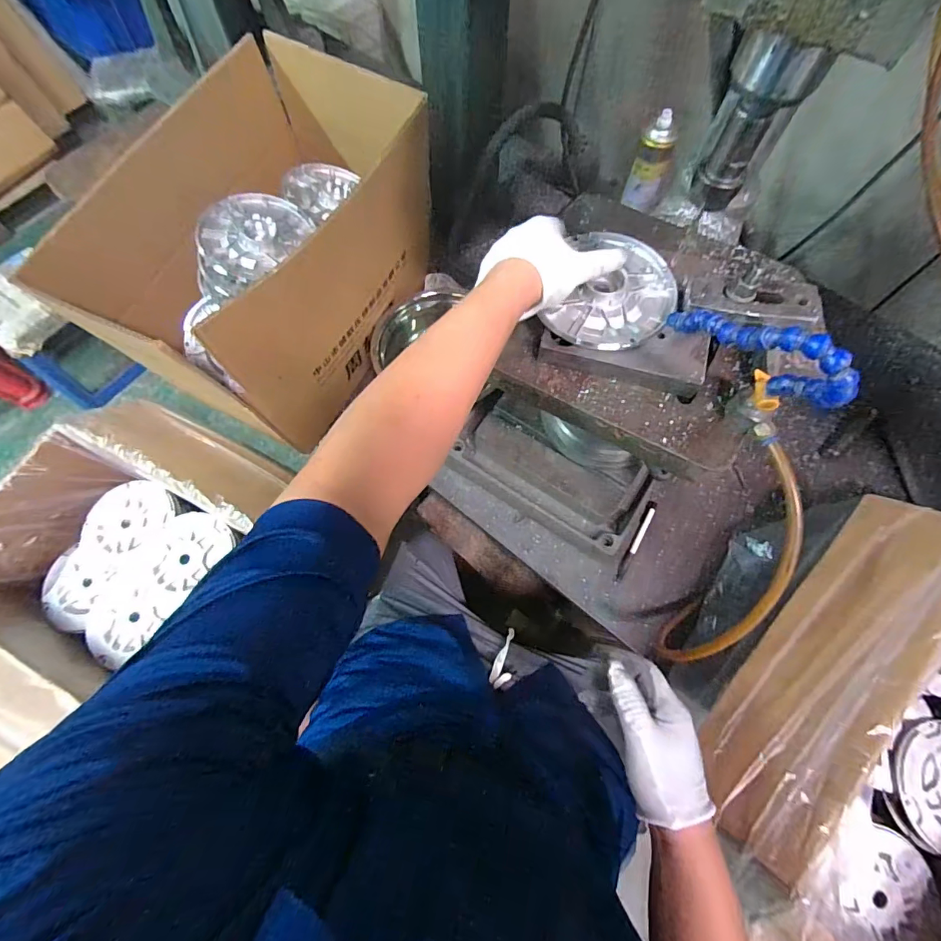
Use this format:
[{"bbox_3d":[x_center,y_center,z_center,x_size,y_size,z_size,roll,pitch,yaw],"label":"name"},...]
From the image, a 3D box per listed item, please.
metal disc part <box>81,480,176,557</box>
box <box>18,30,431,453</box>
[{"bbox_3d":[-0.528,0.075,0.700,0.127,0.018,0.117,9,70,4],"label":"metal disc part"},{"bbox_3d":[-0.281,-0.313,0.679,0.320,0.291,0.451,21,71,8],"label":"box"}]

